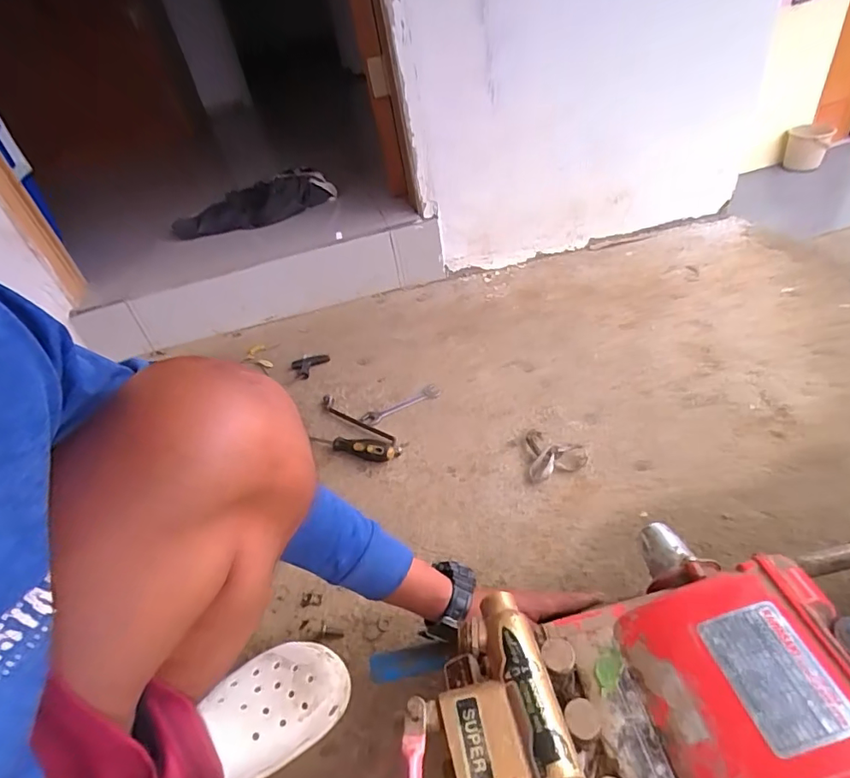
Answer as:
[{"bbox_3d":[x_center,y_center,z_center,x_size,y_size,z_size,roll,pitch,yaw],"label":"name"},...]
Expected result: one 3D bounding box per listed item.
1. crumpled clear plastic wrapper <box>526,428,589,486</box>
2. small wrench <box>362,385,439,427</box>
[{"bbox_3d":[0.206,0.098,0.792,0.089,0.023,0.108,-3,41,11],"label":"crumpled clear plastic wrapper"},{"bbox_3d":[-0.042,0.029,0.926,0.151,0.011,0.039,-27,42,-17],"label":"small wrench"}]

